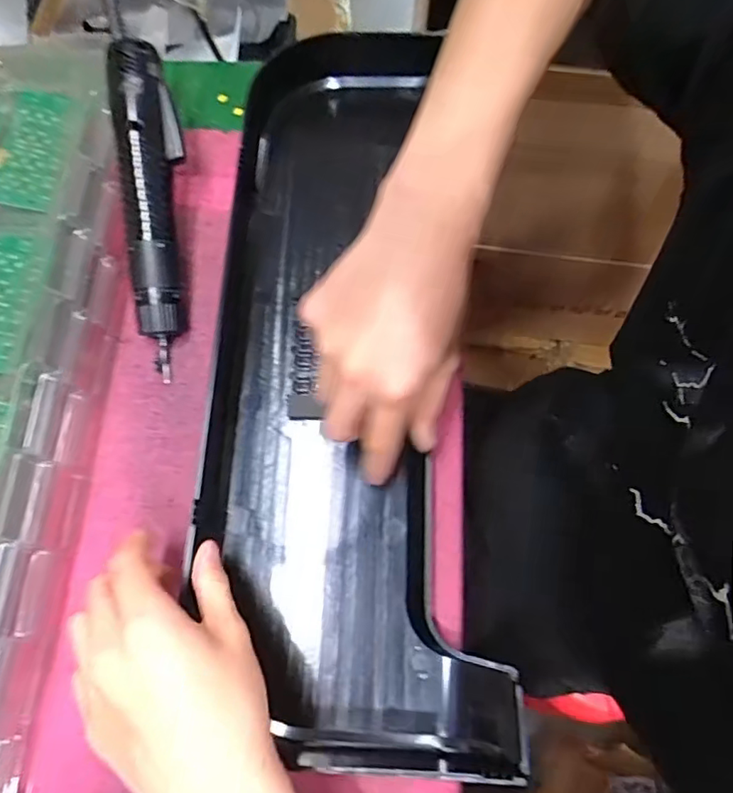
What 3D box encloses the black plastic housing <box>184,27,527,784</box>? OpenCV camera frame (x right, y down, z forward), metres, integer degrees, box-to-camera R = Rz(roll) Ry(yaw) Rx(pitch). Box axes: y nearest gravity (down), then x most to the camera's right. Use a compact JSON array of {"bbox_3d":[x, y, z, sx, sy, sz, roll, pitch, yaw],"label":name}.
[{"bbox_3d":[-0.025,-0.031,0.380,0.177,0.053,0.506,-4,73,1],"label":"black plastic housing"}]

